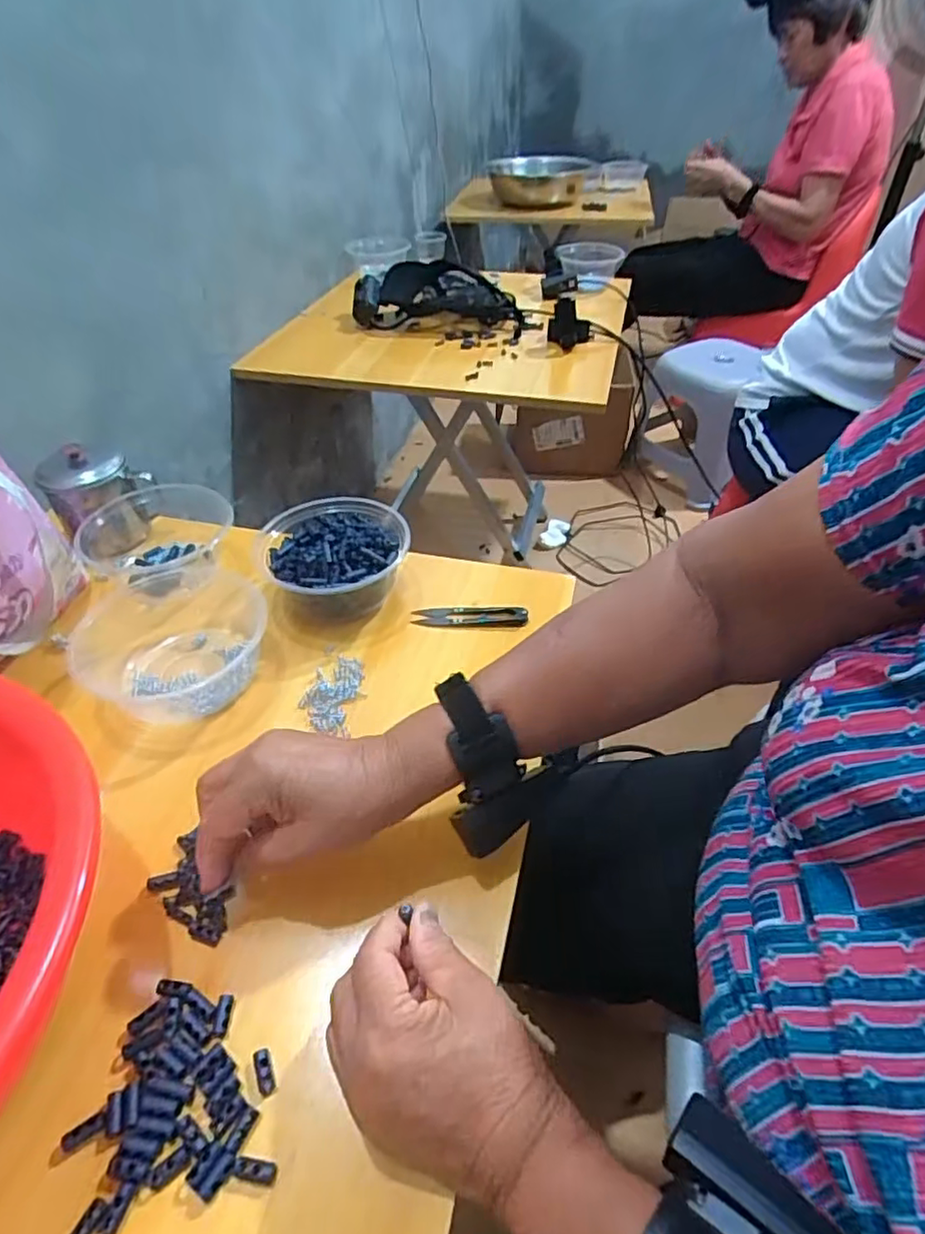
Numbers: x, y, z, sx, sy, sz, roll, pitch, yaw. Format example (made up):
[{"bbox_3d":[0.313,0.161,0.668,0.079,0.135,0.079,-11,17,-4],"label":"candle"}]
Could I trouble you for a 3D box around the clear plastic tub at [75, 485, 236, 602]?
[{"bbox_3d":[-0.297,-0.084,0.615,0.126,0.058,0.132,-1,43,1],"label":"clear plastic tub"}]

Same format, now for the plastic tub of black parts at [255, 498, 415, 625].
[{"bbox_3d":[-0.115,-0.045,0.570,0.128,0.071,0.125,-1,43,1],"label":"plastic tub of black parts"}]

